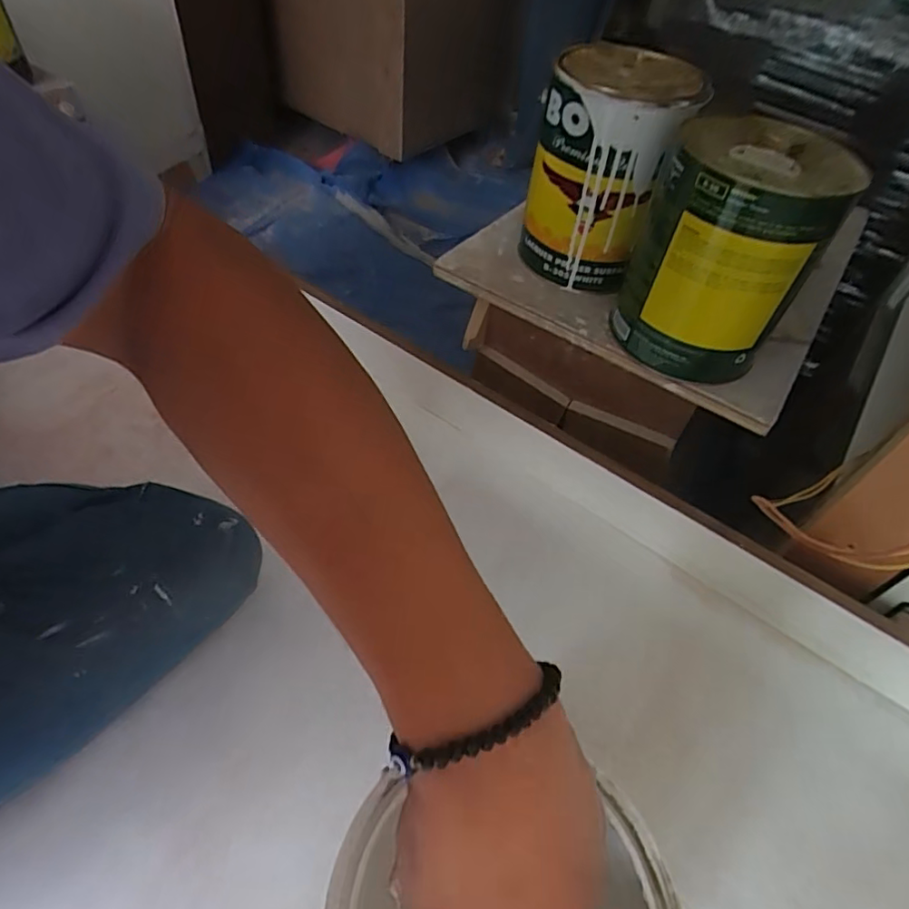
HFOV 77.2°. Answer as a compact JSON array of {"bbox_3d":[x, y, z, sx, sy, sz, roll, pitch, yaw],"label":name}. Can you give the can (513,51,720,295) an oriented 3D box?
[{"bbox_3d":[0.171,-0.314,0.645,0.141,0.213,0.144,3,50,-4],"label":"can"}]

